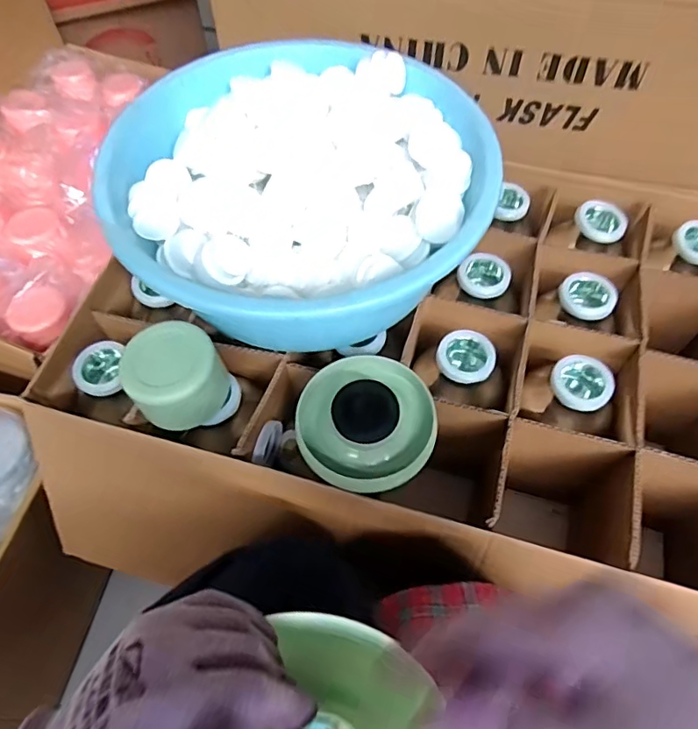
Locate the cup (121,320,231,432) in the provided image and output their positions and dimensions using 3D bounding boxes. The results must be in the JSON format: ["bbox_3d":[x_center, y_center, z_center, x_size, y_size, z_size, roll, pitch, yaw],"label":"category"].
[{"bbox_3d":[-0.155,0.008,0.483,0.080,0.071,0.072,-31,62,-18],"label":"cup"}]

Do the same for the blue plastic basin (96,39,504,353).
[{"bbox_3d":[-0.035,-0.178,0.564,0.336,0.130,0.336,0,57,0],"label":"blue plastic basin"}]

